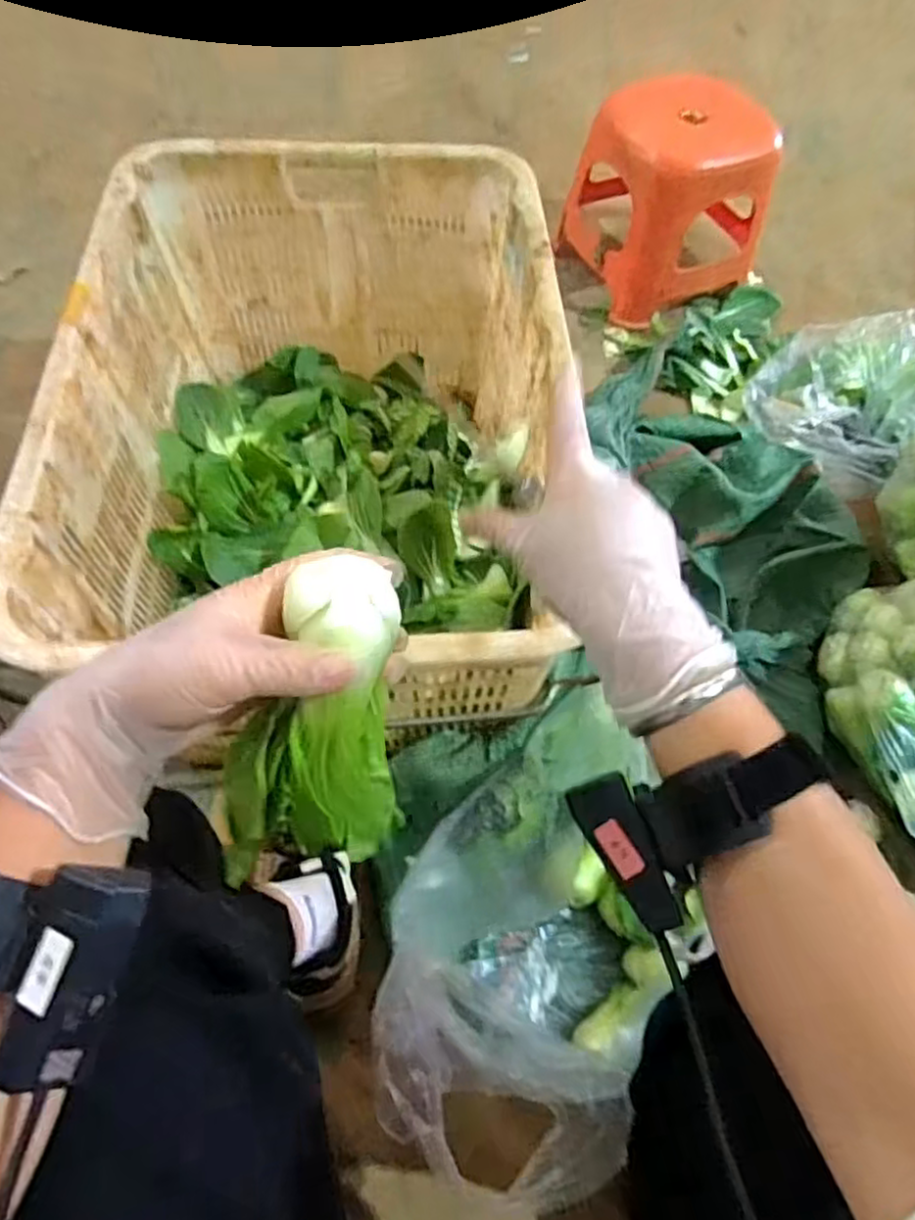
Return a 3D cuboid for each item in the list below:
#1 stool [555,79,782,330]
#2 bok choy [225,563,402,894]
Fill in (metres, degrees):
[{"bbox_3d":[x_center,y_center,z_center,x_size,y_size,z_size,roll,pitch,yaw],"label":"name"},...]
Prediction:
[{"bbox_3d":[0.352,-0.698,1.174,0.246,0.269,0.253,-21,64,-15],"label":"stool"},{"bbox_3d":[-0.065,0.057,0.330,0.080,0.165,0.041,15,18,5],"label":"bok choy"}]

